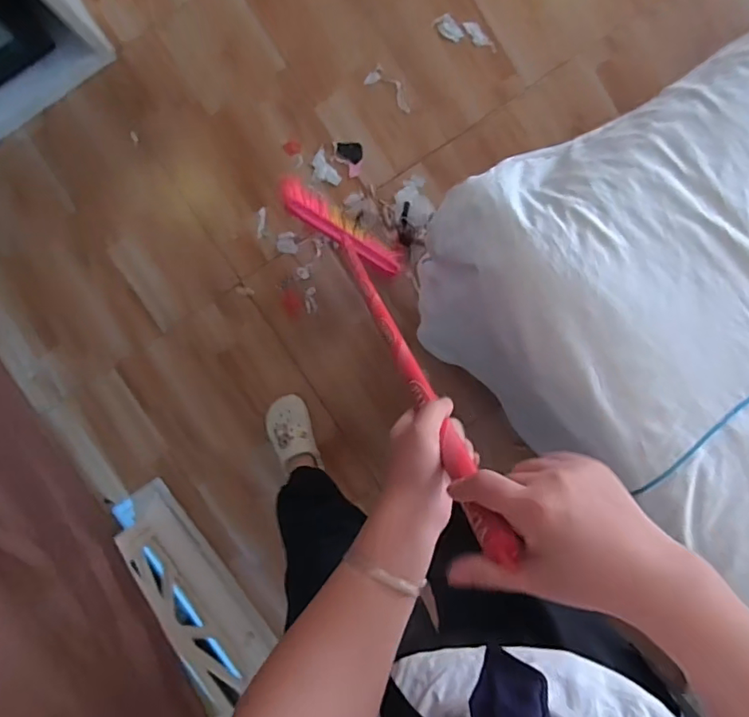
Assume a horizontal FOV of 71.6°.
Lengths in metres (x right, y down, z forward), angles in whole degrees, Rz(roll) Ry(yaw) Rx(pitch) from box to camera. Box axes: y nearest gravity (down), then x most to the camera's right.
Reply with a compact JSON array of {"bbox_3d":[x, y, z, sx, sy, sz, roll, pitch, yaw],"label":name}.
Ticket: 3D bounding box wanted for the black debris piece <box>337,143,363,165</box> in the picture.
[{"bbox_3d":[-0.059,-0.487,1.228,0.059,0.004,0.047,5,94,-1],"label":"black debris piece"}]

